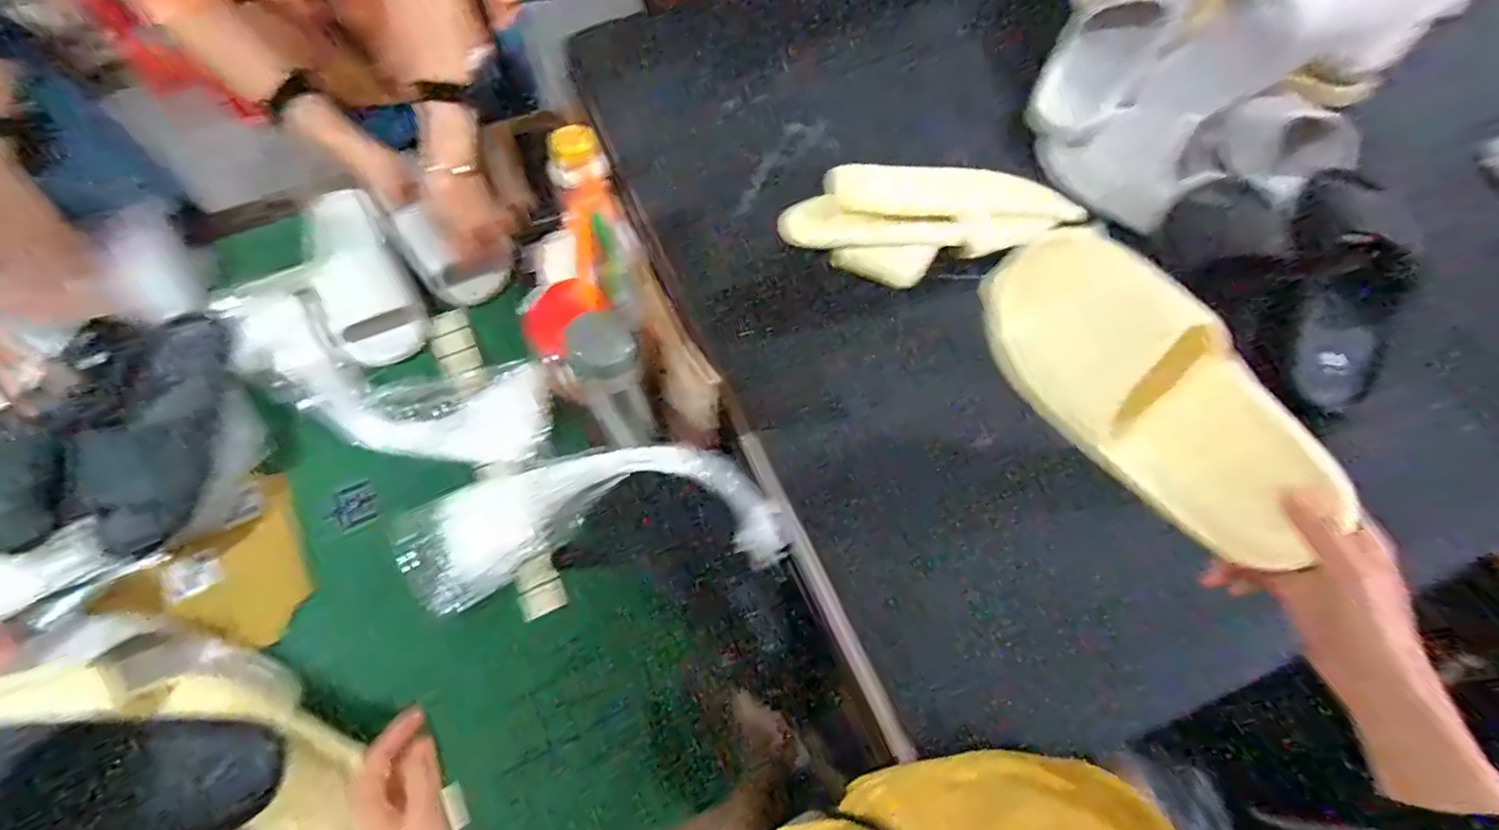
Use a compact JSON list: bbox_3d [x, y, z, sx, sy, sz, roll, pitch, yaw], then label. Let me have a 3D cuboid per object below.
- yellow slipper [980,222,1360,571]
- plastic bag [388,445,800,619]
[{"bbox_3d":[0.267,-0.025,0.431,0.075,0.111,0.252,-19,63,-41],"label":"yellow slipper"},{"bbox_3d":[-0.175,0.104,0.687,0.407,0.095,0.153,-6,68,-2],"label":"plastic bag"}]

